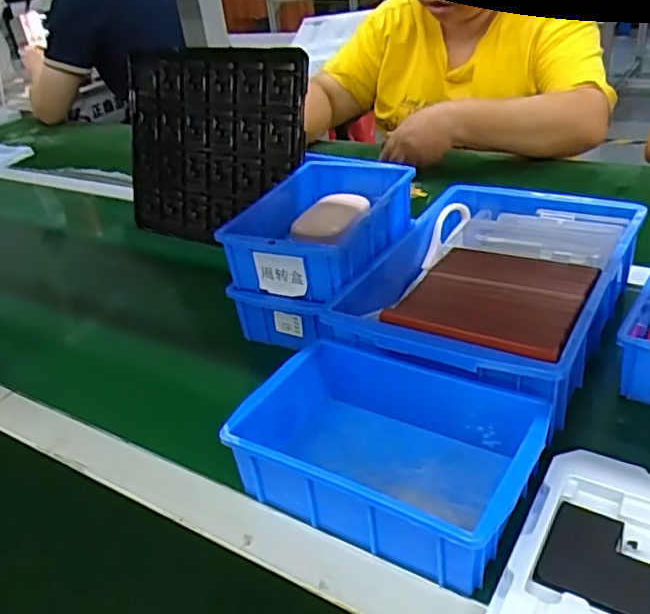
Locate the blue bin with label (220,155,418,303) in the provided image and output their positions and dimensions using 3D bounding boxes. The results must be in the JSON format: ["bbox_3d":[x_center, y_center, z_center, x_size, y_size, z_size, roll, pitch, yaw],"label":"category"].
[{"bbox_3d":[-0.001,-0.079,0.679,0.142,0.076,0.212,9,35,24],"label":"blue bin with label"}]

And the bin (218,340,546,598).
[{"bbox_3d":[0.048,0.101,0.467,0.198,0.061,0.140,14,37,30],"label":"bin"}]

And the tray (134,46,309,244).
[{"bbox_3d":[-0.164,-0.218,0.873,0.327,0.250,0.018,13,12,33],"label":"tray"}]

